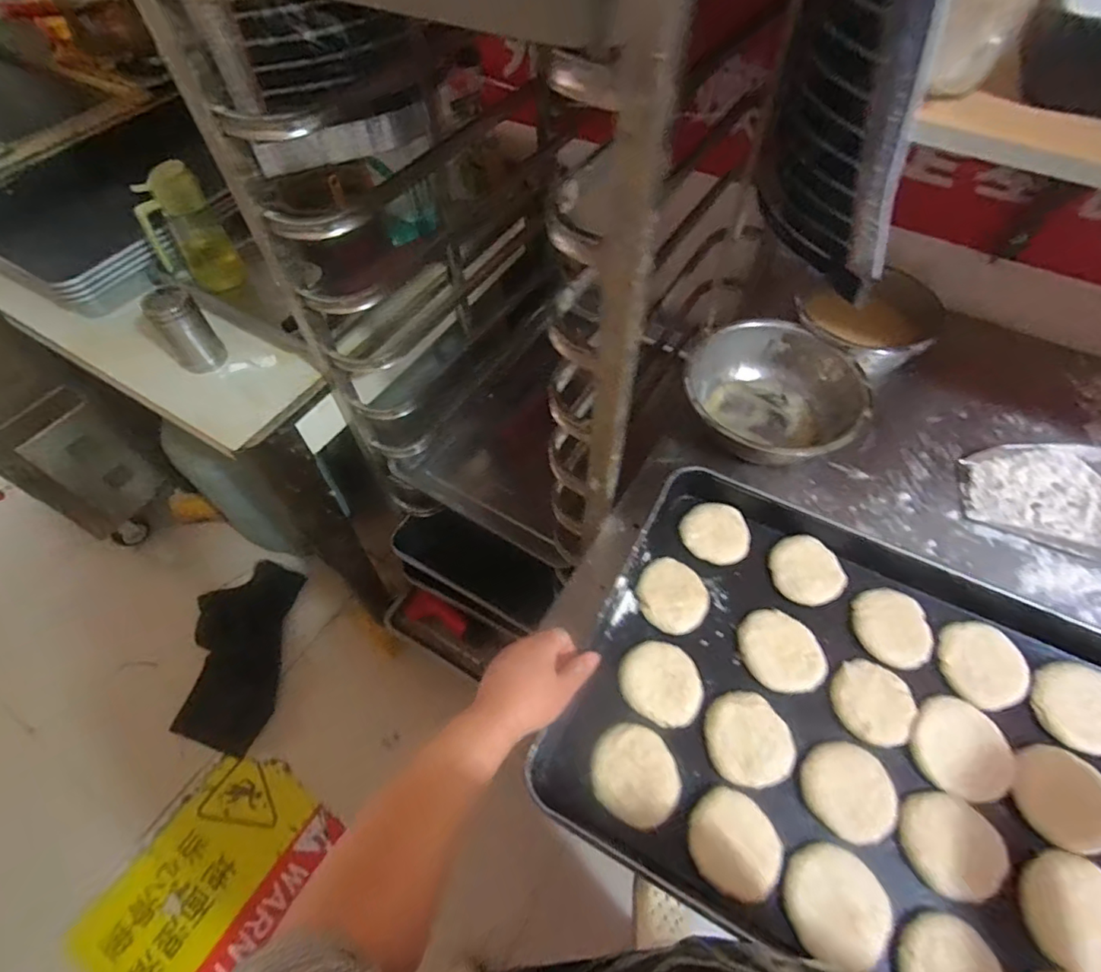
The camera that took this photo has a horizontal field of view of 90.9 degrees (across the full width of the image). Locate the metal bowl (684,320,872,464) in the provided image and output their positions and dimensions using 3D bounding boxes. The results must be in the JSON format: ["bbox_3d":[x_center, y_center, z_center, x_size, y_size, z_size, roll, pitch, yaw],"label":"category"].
[{"bbox_3d":[0.285,-0.125,0.718,0.212,0.082,0.192,5,56,5],"label":"metal bowl"}]

